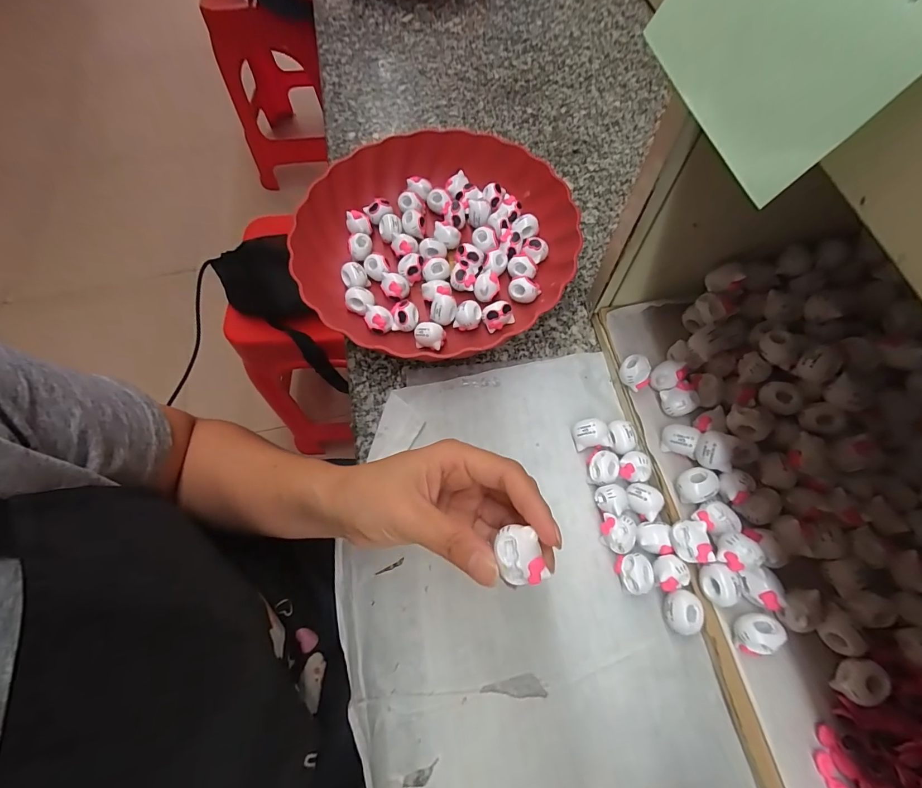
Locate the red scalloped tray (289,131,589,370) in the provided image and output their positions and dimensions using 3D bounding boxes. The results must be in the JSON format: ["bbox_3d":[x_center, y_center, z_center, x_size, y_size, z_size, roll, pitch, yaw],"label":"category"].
[{"bbox_3d":[-0.022,-0.136,0.374,0.247,0.047,0.238,-37,70,-12],"label":"red scalloped tray"}]

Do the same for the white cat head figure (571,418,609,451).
[{"bbox_3d":[0.098,0.031,0.310,0.026,0.018,0.020,-6,67,0],"label":"white cat head figure"}]

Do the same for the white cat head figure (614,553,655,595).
[{"bbox_3d":[0.116,0.119,0.272,0.021,0.017,0.024,-12,67,-2],"label":"white cat head figure"}]

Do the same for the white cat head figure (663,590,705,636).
[{"bbox_3d":[0.140,0.139,0.261,0.023,0.017,0.023,-11,67,-2],"label":"white cat head figure"}]

